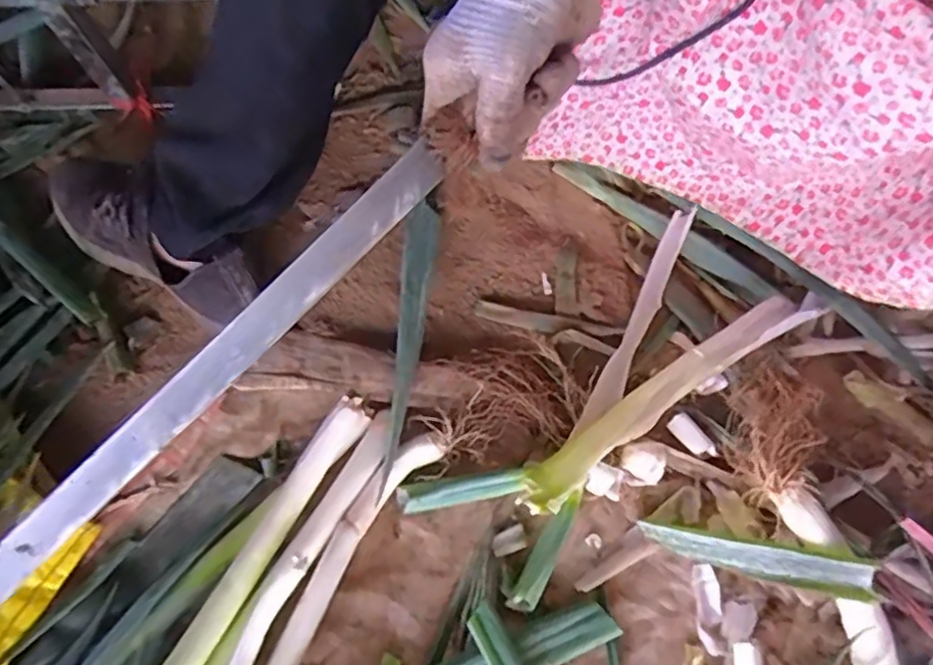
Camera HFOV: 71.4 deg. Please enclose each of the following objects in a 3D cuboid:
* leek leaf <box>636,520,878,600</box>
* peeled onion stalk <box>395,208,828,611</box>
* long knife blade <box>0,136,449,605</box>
[{"bbox_3d":[0.219,0.172,0.502,0.162,0.025,0.028,7,69,24],"label":"leek leaf"},{"bbox_3d":[0.128,0.049,0.545,0.373,0.037,0.138,-43,75,-14],"label":"peeled onion stalk"},{"bbox_3d":[-0.137,0.022,0.346,0.336,0.029,0.006,-45,46,-5],"label":"long knife blade"}]

